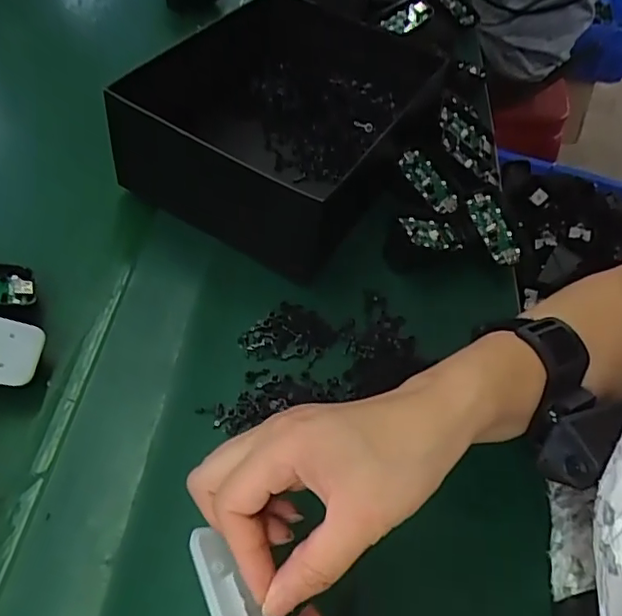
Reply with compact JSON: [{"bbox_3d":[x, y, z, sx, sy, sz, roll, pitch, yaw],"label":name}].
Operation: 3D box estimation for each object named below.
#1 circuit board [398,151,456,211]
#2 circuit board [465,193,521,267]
[{"bbox_3d":[0.105,-0.111,0.495,0.032,0.008,0.063,-40,89,-30],"label":"circuit board"},{"bbox_3d":[0.154,-0.066,0.472,0.031,0.004,0.063,-23,83,-22],"label":"circuit board"}]

